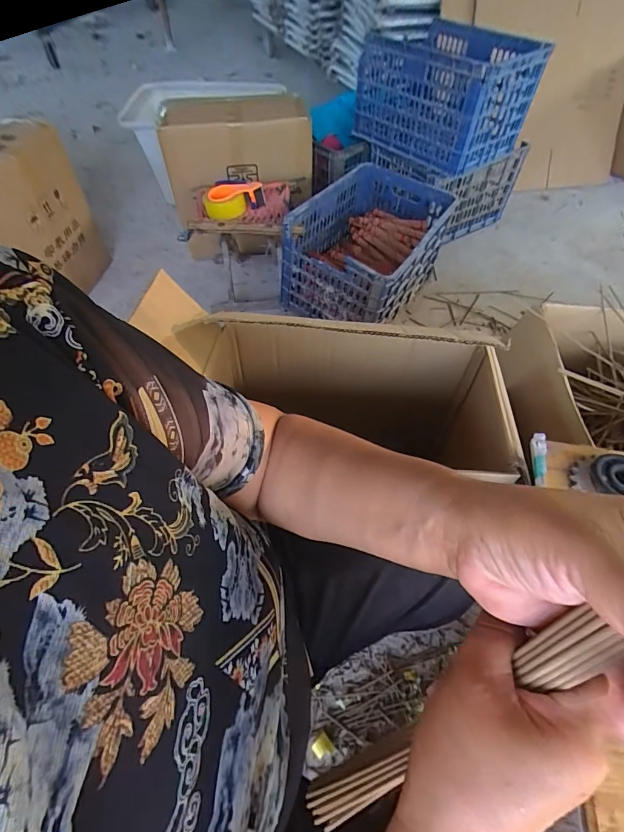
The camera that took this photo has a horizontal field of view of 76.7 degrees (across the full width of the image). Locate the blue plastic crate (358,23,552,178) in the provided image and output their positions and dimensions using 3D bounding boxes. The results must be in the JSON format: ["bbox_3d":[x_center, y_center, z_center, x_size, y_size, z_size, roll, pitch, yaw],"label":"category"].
[{"bbox_3d":[0.426,-1.012,1.256,0.463,0.263,0.411,39,63,24],"label":"blue plastic crate"}]

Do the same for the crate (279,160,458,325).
[{"bbox_3d":[0.189,-0.531,1.197,0.352,0.226,0.520,29,60,19],"label":"crate"}]

